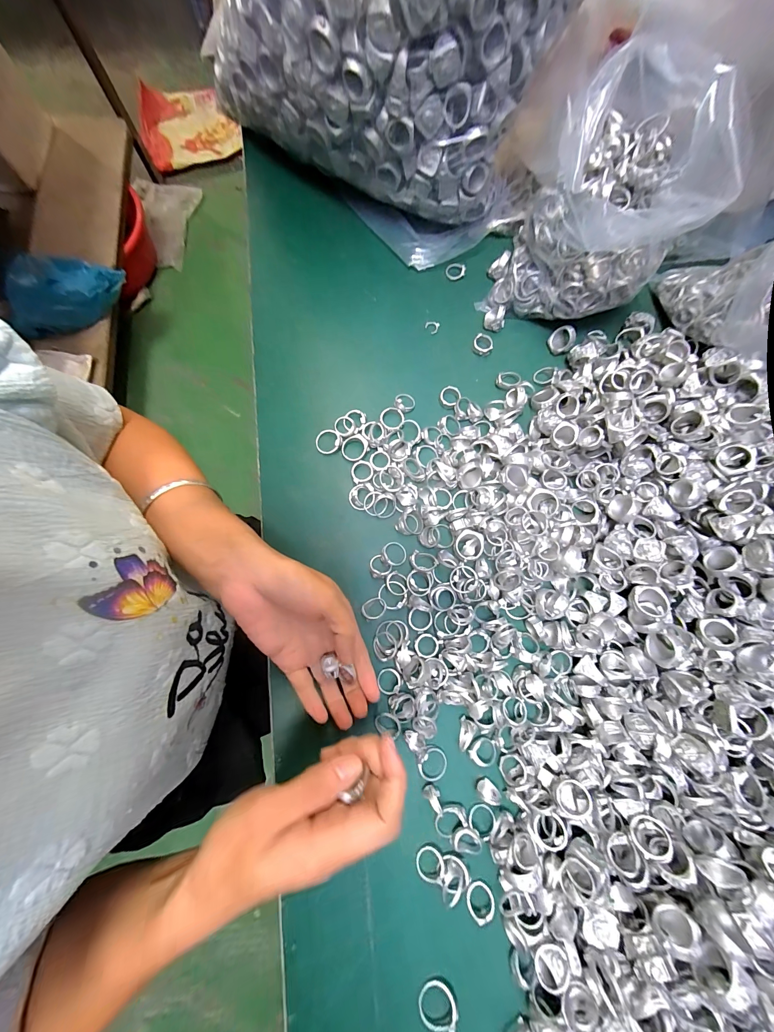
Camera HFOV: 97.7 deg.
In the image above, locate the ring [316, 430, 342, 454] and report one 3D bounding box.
[{"bbox_3d":[-0.059,-0.074,0.337,0.026,0.005,0.025,-2,80,10],"label":"ring"}]

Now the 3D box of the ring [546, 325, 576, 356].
[{"bbox_3d":[0.193,-0.195,0.375,0.008,0.029,0.026,-22,93,-48],"label":"ring"}]

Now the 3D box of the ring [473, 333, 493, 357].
[{"bbox_3d":[0.106,-0.189,0.374,0.022,0.009,0.022,0,77,1],"label":"ring"}]

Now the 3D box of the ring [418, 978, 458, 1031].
[{"bbox_3d":[0.036,0.353,0.241,0.027,0.009,0.028,0,78,-2],"label":"ring"}]

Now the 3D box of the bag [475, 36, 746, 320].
[{"bbox_3d":[0.202,-0.288,0.317,0.150,0.141,0.131,17,77,3],"label":"bag"}]

